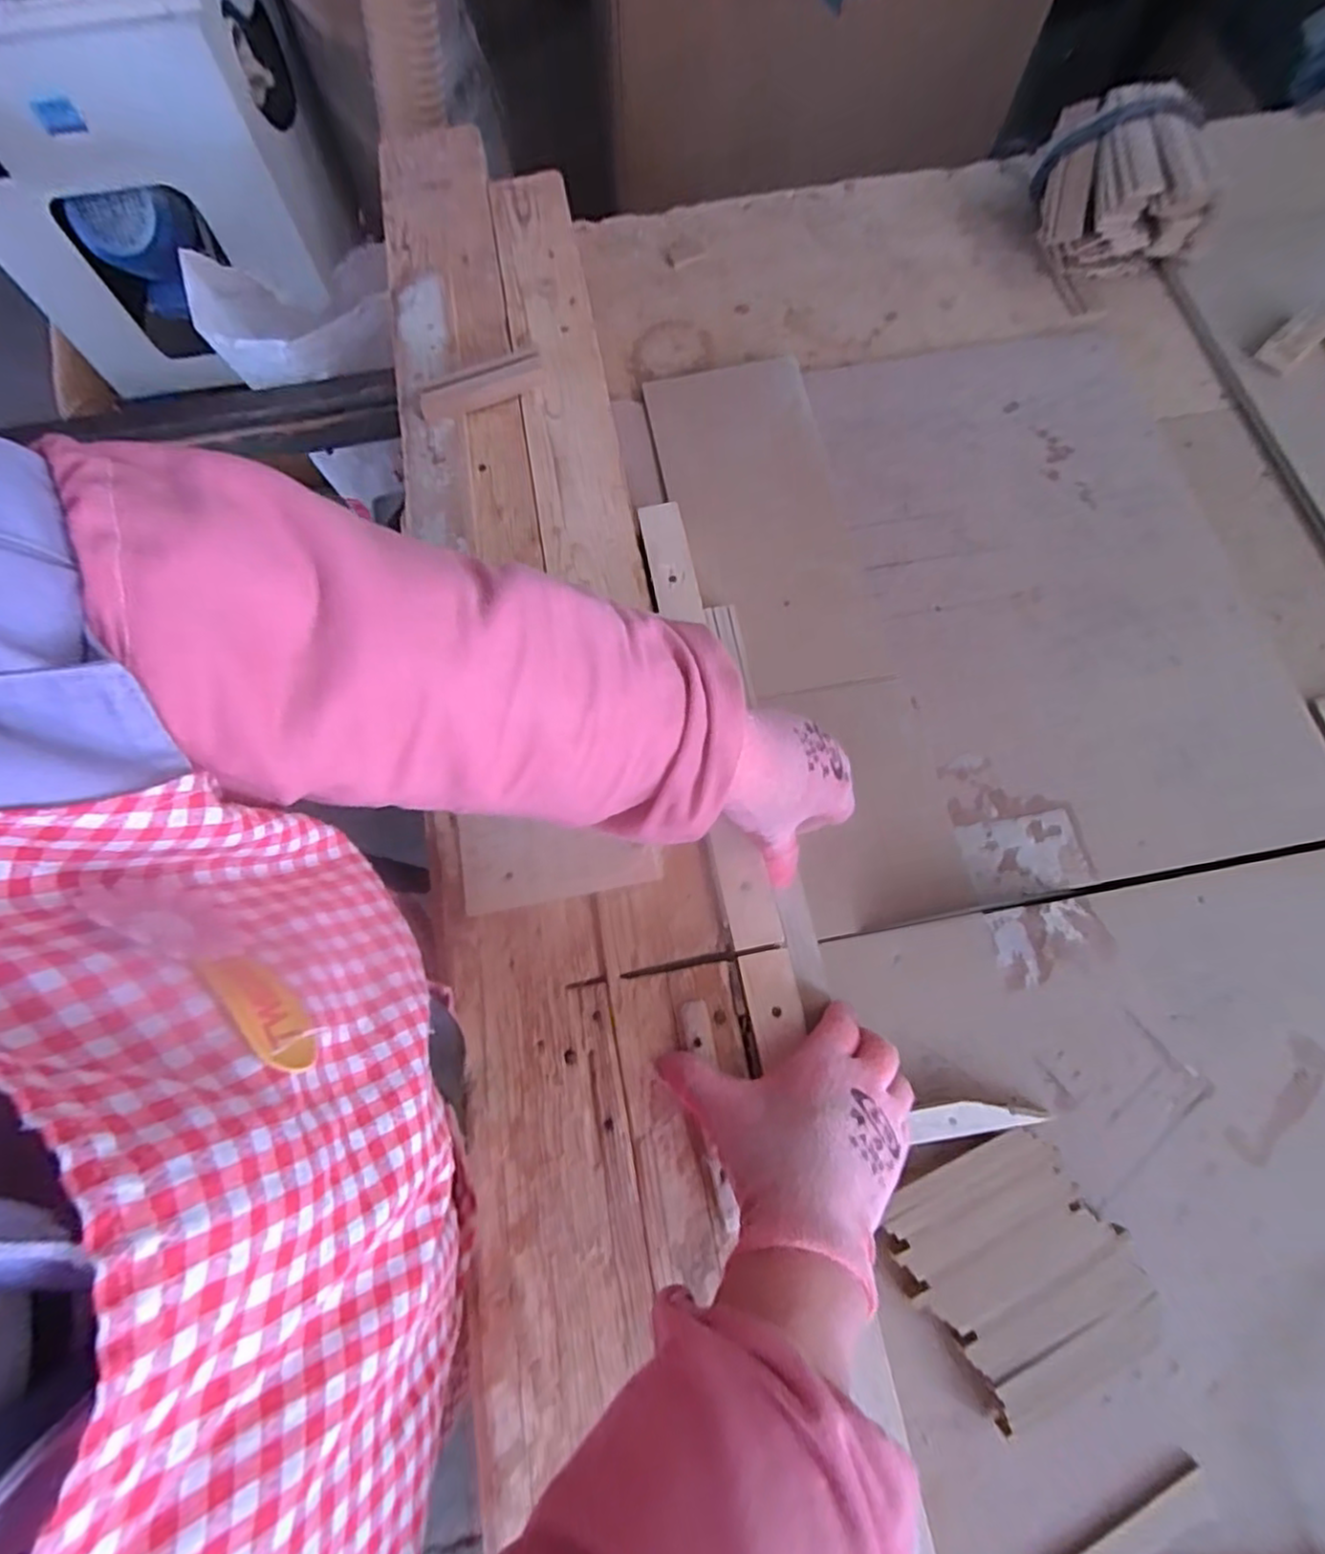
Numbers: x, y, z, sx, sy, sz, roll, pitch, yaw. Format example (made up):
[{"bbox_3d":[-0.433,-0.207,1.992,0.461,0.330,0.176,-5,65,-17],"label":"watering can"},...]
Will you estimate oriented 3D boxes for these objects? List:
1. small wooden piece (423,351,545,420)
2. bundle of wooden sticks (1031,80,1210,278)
[{"bbox_3d":[-0.149,-0.324,0.568,0.105,0.014,0.030,-24,73,-8],"label":"small wooden piece"},{"bbox_3d":[0.420,-0.543,0.632,0.123,0.092,0.136,3,71,1],"label":"bundle of wooden sticks"}]

